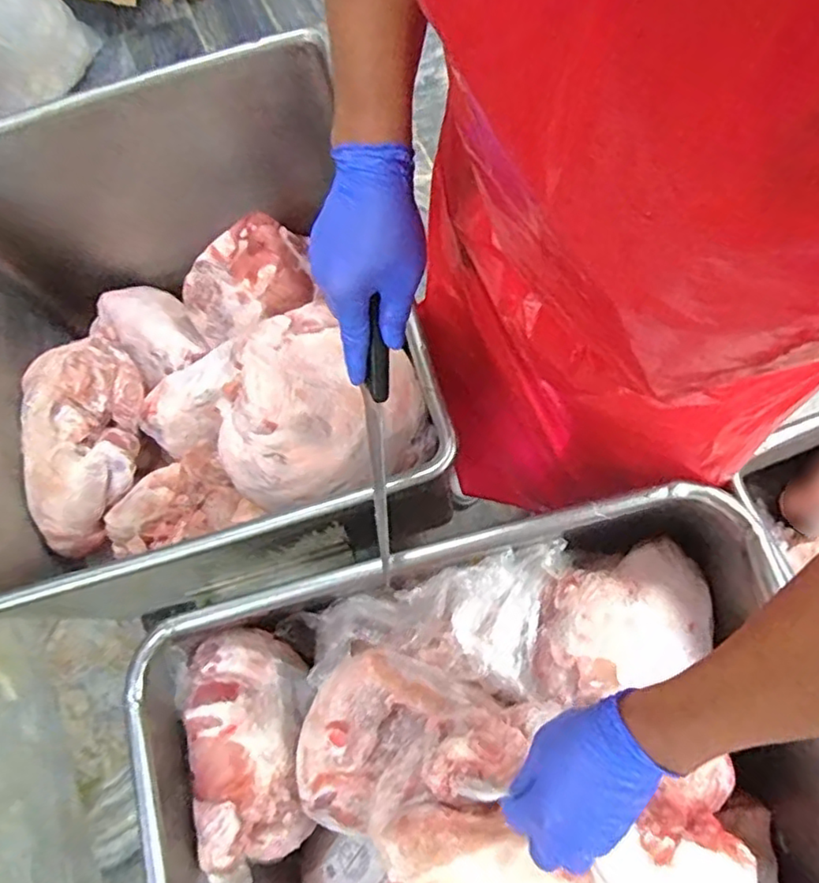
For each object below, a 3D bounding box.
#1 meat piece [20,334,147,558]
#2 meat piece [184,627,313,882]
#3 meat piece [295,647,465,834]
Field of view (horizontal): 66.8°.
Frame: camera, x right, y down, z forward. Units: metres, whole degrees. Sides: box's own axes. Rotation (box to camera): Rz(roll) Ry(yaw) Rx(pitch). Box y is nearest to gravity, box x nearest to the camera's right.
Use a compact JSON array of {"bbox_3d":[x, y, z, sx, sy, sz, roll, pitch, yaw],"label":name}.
[{"bbox_3d":[-0.509,-0.019,0.959,0.198,0.092,0.314,-16,74,-3],"label":"meat piece"},{"bbox_3d":[-0.177,0.360,0.713,0.113,0.157,0.272,-12,73,-1],"label":"meat piece"},{"bbox_3d":[-0.049,0.307,0.648,0.126,0.087,0.186,40,79,12],"label":"meat piece"}]

